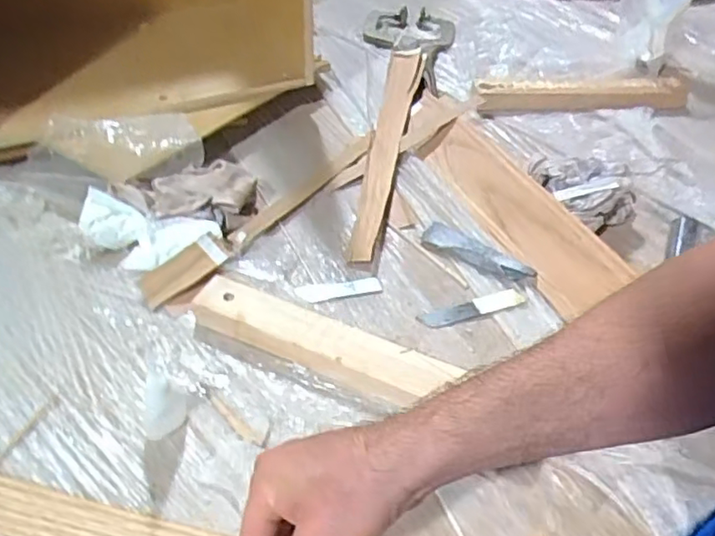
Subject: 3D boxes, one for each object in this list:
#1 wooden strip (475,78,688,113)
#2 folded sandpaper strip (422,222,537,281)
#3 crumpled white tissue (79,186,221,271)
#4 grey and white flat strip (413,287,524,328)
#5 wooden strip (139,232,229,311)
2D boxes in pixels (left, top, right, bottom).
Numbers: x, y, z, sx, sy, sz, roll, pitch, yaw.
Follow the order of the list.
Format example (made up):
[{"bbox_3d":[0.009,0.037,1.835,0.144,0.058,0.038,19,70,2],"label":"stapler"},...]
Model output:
[{"bbox_3d":[0.303,-0.238,0.843,0.293,0.017,0.057,-2,43,-5],"label":"wooden strip"},{"bbox_3d":[0.116,-0.014,0.621,0.117,0.011,0.032,30,50,26],"label":"folded sandpaper strip"},{"bbox_3d":[-0.212,-0.033,0.607,0.141,0.032,0.062,11,44,9],"label":"crumpled white tissue"},{"bbox_3d":[0.106,0.038,0.583,0.103,0.009,0.021,-14,46,-17],"label":"grey and white flat strip"},{"bbox_3d":[-0.162,0.002,0.583,0.085,0.006,0.036,-38,68,-13],"label":"wooden strip"}]

